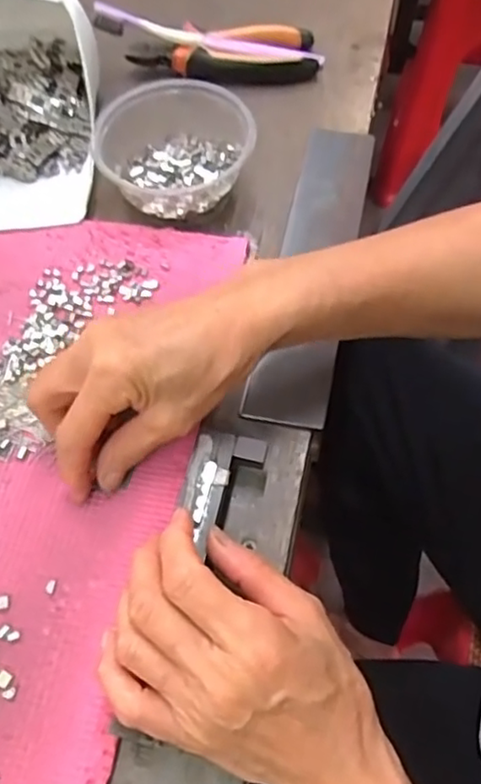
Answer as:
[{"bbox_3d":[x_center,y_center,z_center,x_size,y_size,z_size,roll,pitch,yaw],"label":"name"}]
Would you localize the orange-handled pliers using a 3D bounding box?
[{"bbox_3d":[-0.012,-0.274,0.521,0.147,0.025,0.048,-5,61,0],"label":"orange-handled pliers"}]

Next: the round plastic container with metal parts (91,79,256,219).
[{"bbox_3d":[-0.048,-0.168,0.446,0.113,0.048,0.097,6,62,5],"label":"round plastic container with metal parts"}]

